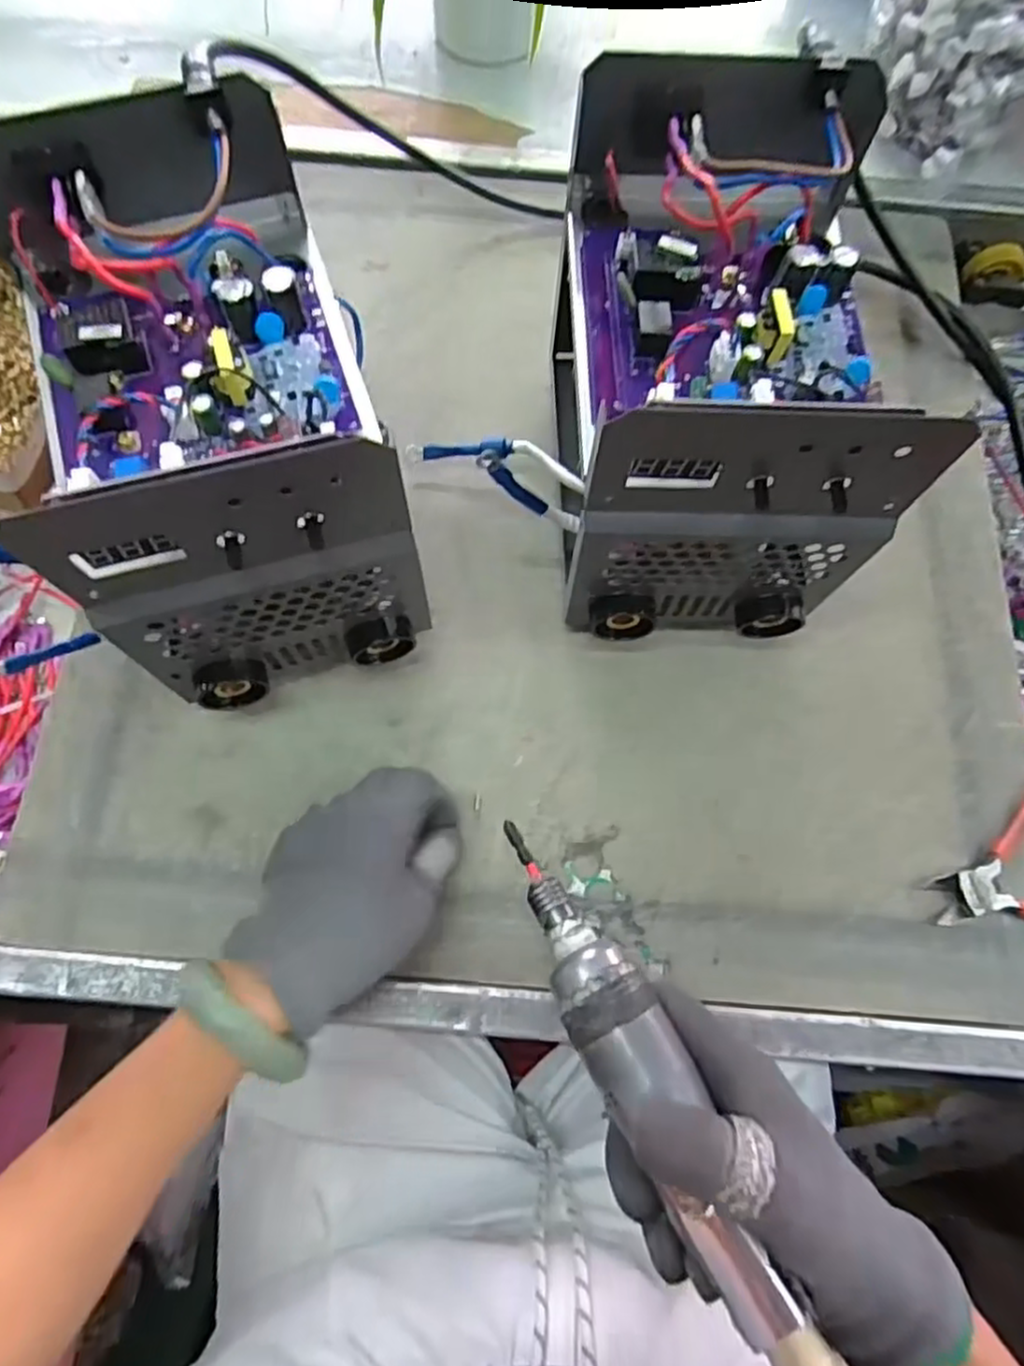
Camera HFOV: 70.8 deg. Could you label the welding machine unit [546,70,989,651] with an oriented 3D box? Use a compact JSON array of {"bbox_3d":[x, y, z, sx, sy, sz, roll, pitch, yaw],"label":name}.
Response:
[{"bbox_3d":[0.109,-0.157,0.397,0.143,0.183,0.225,-1,73,0],"label":"welding machine unit"}]

